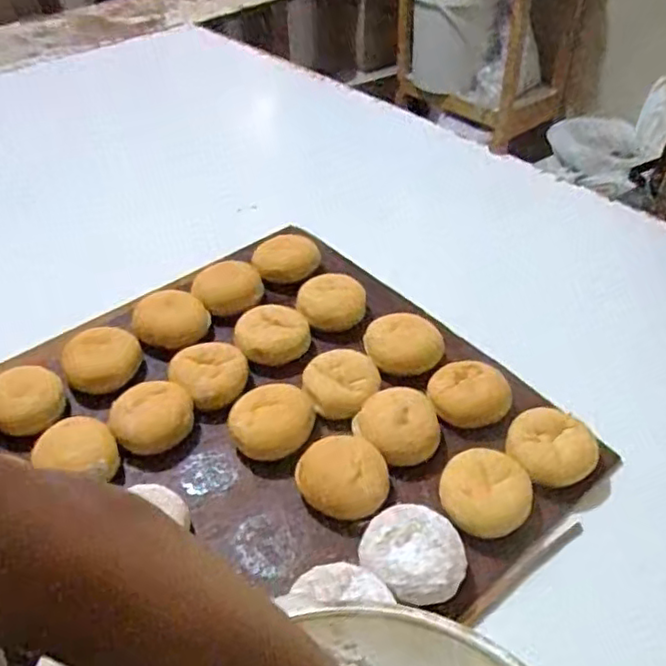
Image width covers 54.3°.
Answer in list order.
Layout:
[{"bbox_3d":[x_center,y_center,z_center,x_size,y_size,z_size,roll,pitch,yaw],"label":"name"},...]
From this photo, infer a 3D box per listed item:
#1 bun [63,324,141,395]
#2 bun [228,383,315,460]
[{"bbox_3d":[-0.275,0.031,0.765,0.081,0.048,0.081,0,40,0],"label":"bun"},{"bbox_3d":[-0.063,0.093,0.689,0.075,0.032,0.081,0,40,0],"label":"bun"}]

